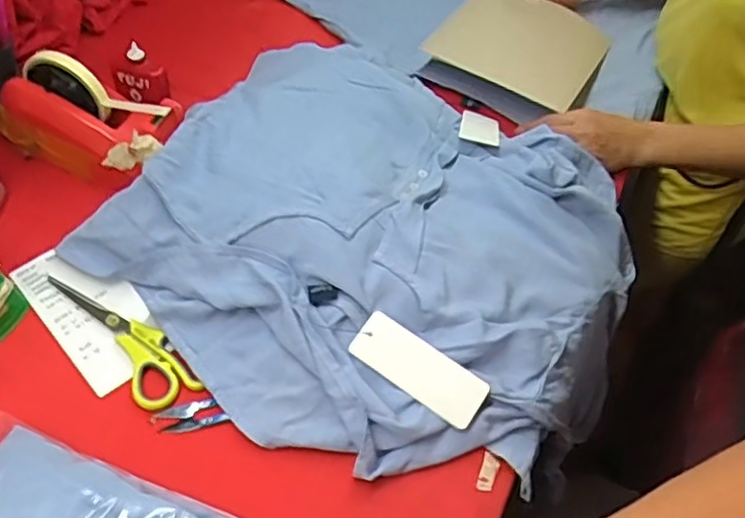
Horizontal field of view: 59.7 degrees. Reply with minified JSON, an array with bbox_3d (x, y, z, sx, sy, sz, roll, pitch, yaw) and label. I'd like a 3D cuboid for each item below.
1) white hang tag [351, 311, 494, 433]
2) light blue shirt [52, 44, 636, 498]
[{"bbox_3d":[0.041,0.094,0.559,0.119,0.005,0.048,33,69,9],"label":"white hang tag"},{"bbox_3d":[0.016,-0.020,0.654,0.471,0.128,0.446,30,56,19],"label":"light blue shirt"}]

